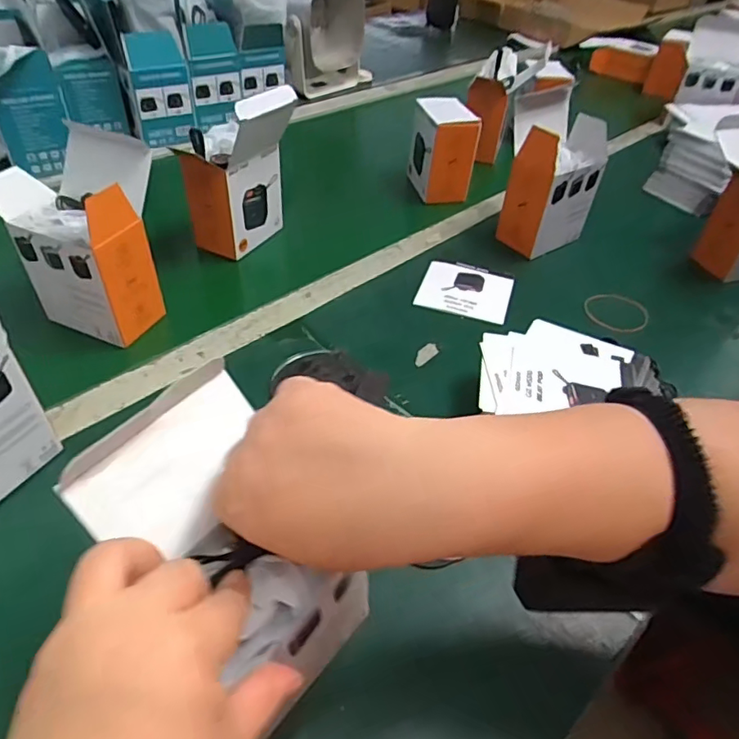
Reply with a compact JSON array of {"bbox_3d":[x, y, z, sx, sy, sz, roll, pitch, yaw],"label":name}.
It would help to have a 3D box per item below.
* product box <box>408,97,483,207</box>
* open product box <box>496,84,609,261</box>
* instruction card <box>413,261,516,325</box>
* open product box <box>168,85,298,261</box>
[{"bbox_3d":[0.102,-0.311,0.767,0.070,0.115,0.089,-5,45,-10],"label":"product box"},{"bbox_3d":[0.222,-0.238,0.660,0.106,0.163,0.091,-24,51,-26],"label":"open product box"},{"bbox_3d":[0.111,-0.093,0.619,0.100,0.006,0.092,14,46,14],"label":"instruction card"},{"bbox_3d":[-0.144,-0.222,0.608,0.088,0.169,0.103,26,48,20],"label":"open product box"}]

